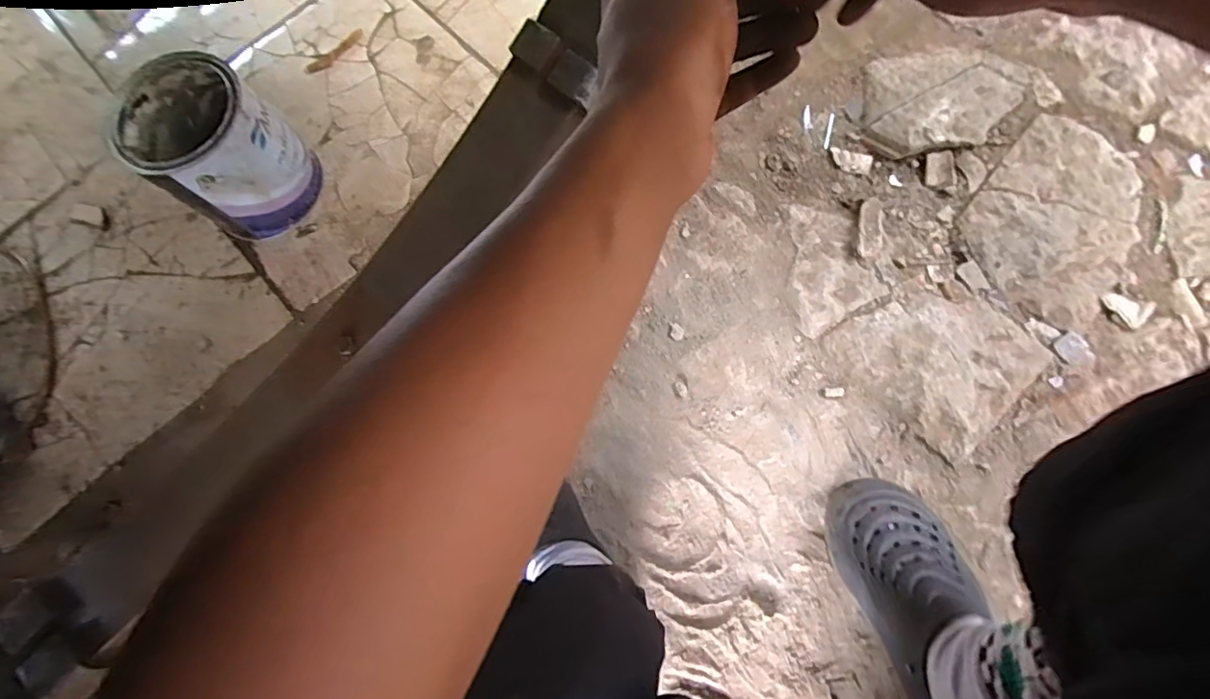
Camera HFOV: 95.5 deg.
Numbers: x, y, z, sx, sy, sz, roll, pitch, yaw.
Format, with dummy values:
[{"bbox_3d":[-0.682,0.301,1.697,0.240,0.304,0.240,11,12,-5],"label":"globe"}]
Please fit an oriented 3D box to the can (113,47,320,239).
[{"bbox_3d":[-0.430,-0.226,0.628,0.138,0.158,0.127,-1,75,3],"label":"can"}]

